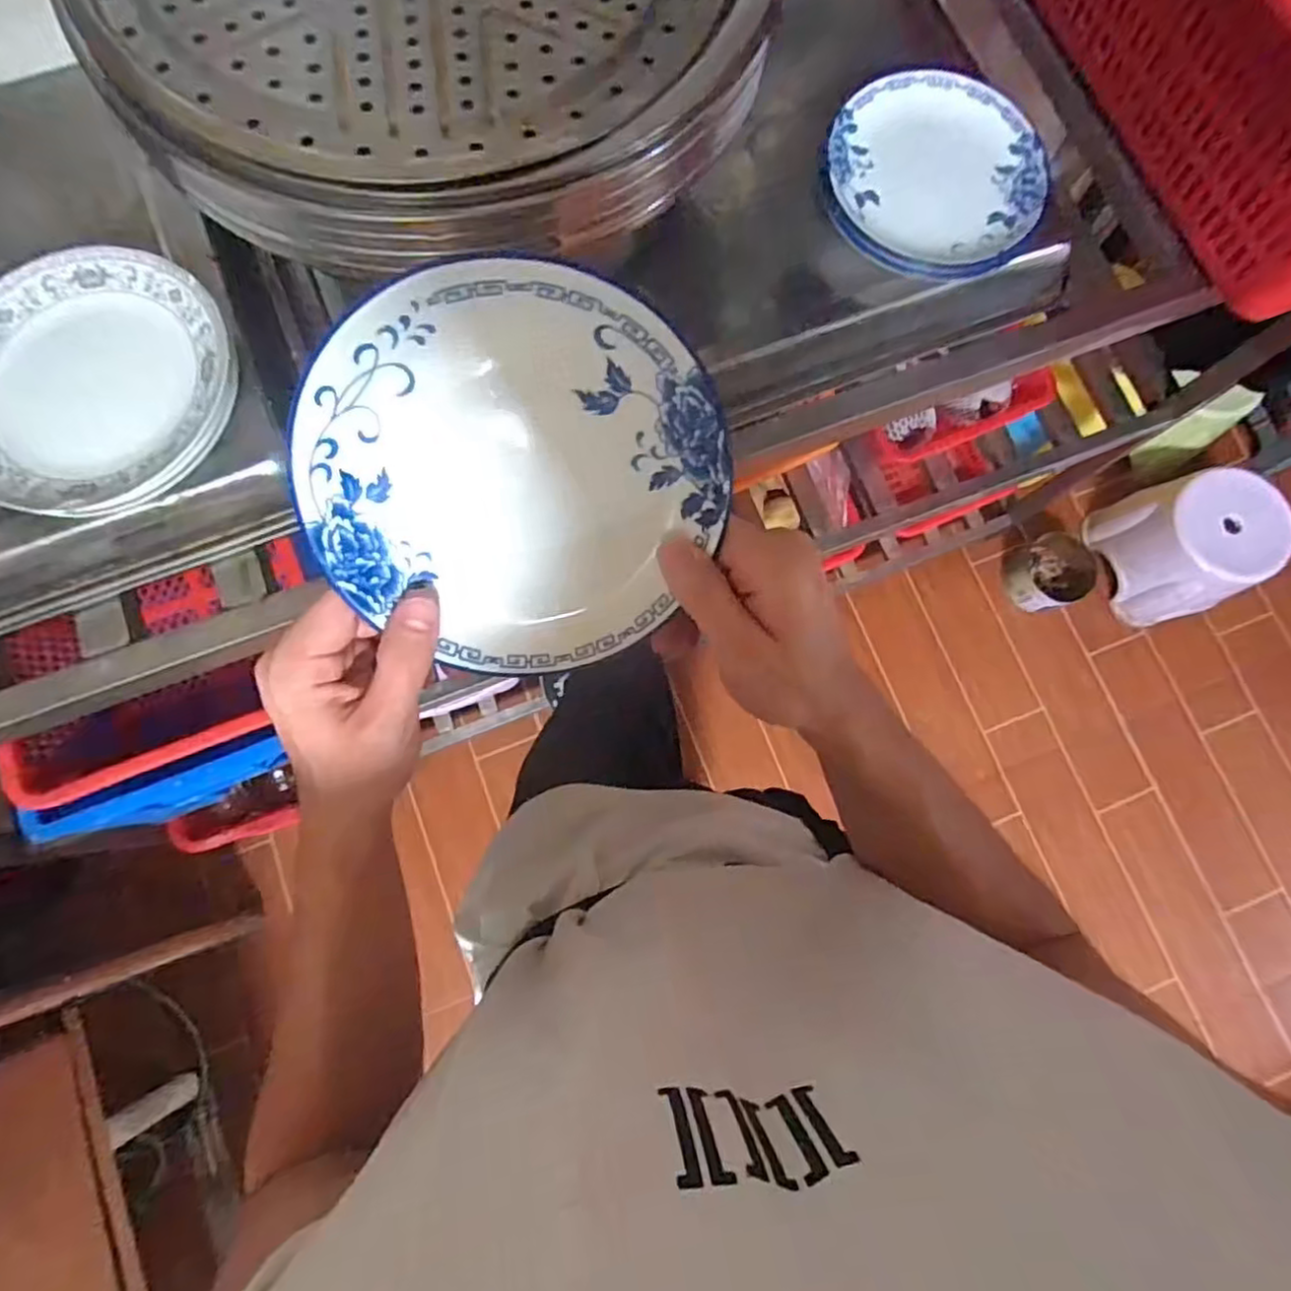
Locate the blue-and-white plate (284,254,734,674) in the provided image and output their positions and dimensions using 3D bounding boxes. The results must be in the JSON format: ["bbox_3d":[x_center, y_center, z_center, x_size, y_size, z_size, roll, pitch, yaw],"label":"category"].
[{"bbox_3d":[-0.048,-0.061,0.267,0.155,0.155,0.017,-9,34,-5],"label":"blue-and-white plate"}]

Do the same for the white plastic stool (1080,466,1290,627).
[{"bbox_3d":[1.088,-0.210,1.371,0.223,0.229,0.262,-27,81,-6],"label":"white plastic stool"}]

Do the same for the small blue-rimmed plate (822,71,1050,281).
[{"bbox_3d":[0.207,-0.335,0.482,0.153,0.025,0.138,35,80,6],"label":"small blue-rimmed plate"}]

